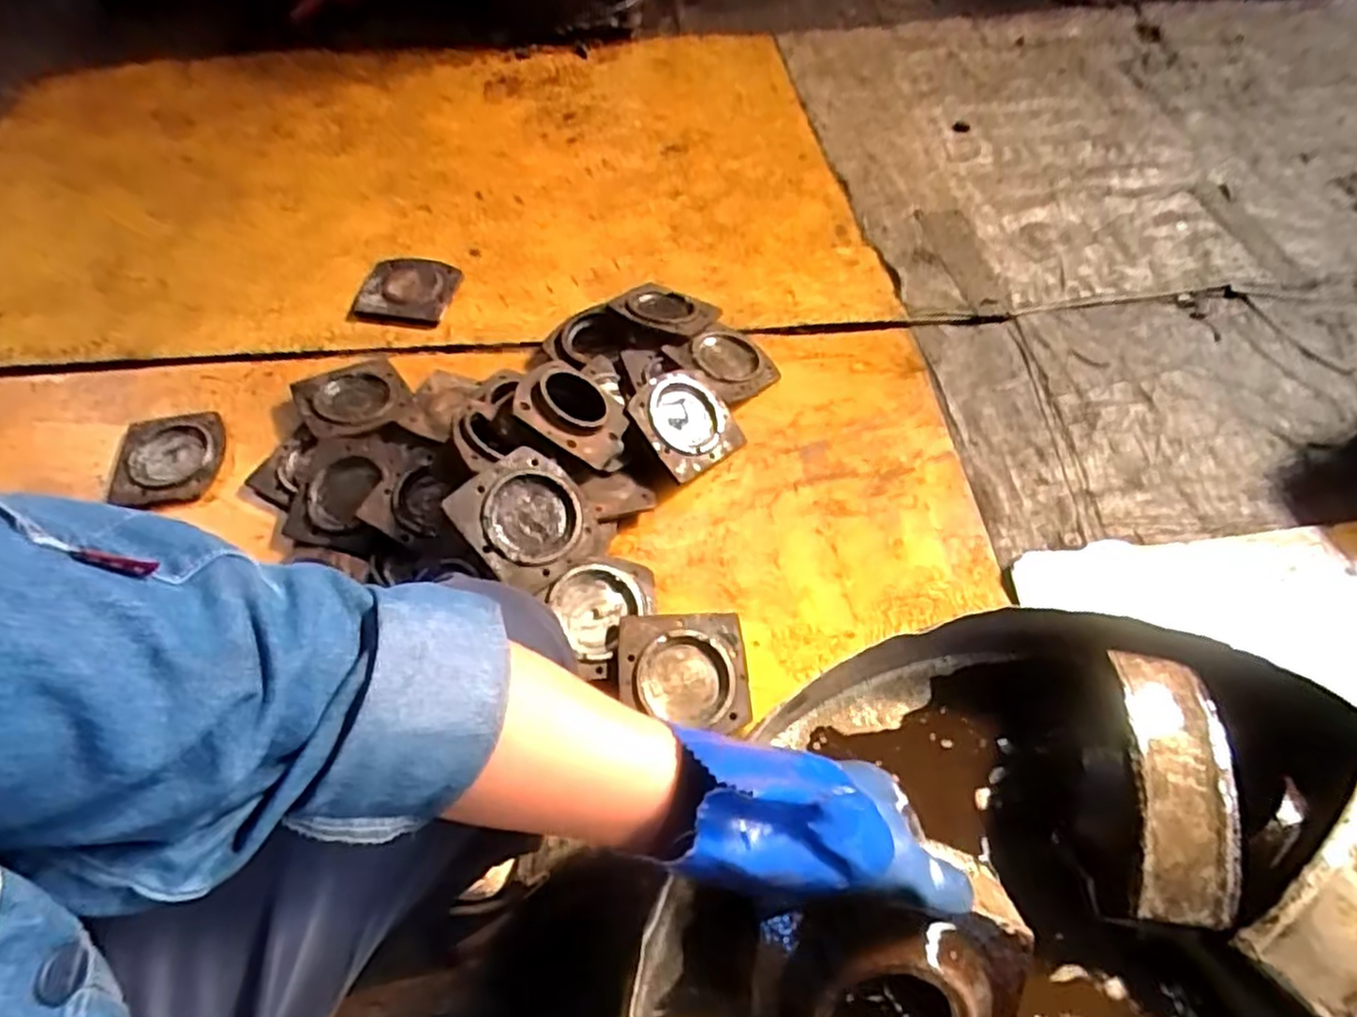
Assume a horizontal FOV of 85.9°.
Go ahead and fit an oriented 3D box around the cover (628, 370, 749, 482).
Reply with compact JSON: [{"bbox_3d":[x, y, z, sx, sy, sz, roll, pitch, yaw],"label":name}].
[{"bbox_3d":[0.011,-0.121,1.014,0.141,0.016,0.143,-33,88,-30],"label":"cover"}]

